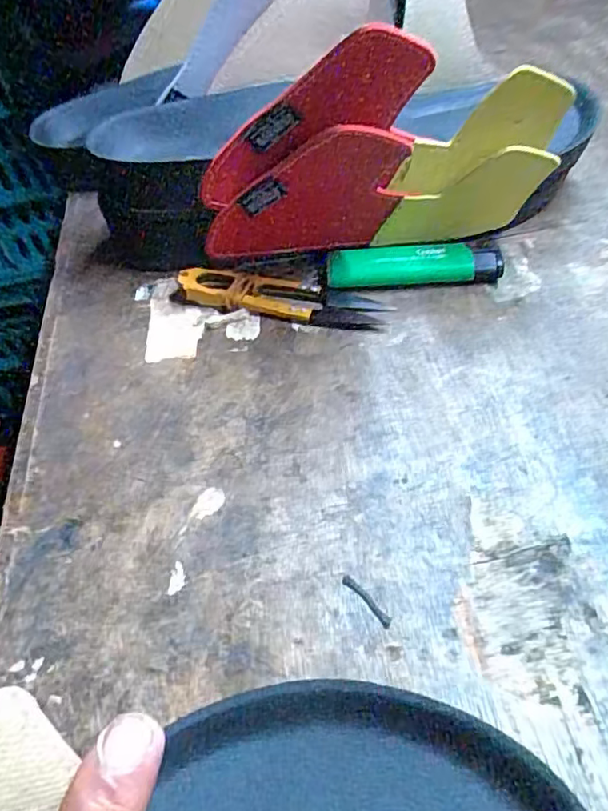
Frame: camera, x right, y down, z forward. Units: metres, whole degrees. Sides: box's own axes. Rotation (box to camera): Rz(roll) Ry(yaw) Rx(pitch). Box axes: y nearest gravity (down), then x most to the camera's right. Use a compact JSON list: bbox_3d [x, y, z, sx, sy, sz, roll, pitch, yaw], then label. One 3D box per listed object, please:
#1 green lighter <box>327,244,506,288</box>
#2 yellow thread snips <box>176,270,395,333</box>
[{"bbox_3d":[0.052,-0.065,0.274,0.080,0.013,0.017,-3,49,4],"label":"green lighter"},{"bbox_3d":[-0.011,-0.051,0.271,0.097,0.010,0.023,10,51,15],"label":"yellow thread snips"}]

